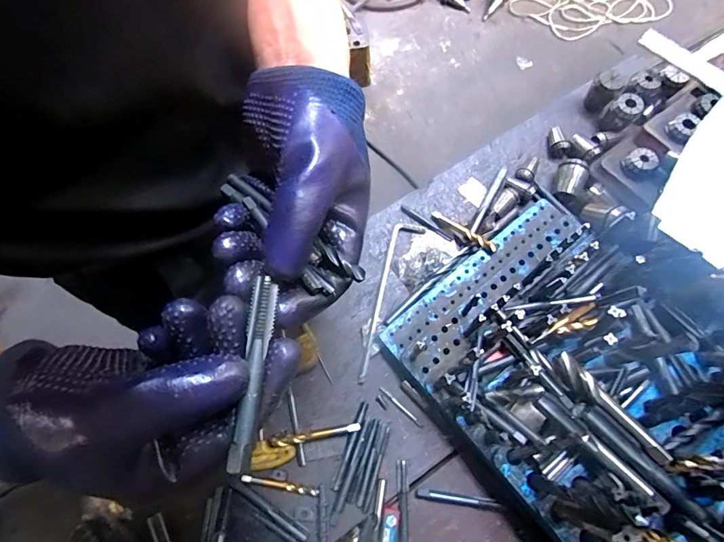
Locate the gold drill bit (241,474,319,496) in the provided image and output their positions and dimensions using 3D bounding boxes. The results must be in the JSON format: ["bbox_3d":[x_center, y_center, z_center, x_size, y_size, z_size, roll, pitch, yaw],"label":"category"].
[{"bbox_3d":[-0.073,0.191,0.368,0.069,0.005,0.008,11,70,4],"label":"gold drill bit"}]

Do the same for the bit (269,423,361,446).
[{"bbox_3d":[-0.043,0.149,0.376,0.083,0.010,0.009,-9,69,-1],"label":"bit"}]

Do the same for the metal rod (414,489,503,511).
[{"bbox_3d":[0.084,0.198,0.359,0.072,0.004,0.008,7,70,5],"label":"metal rod"}]

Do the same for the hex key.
[{"bbox_3d":[0.025,0.030,0.426,0.031,0.010,0.174,16,71,8],"label":"hex key"}]

